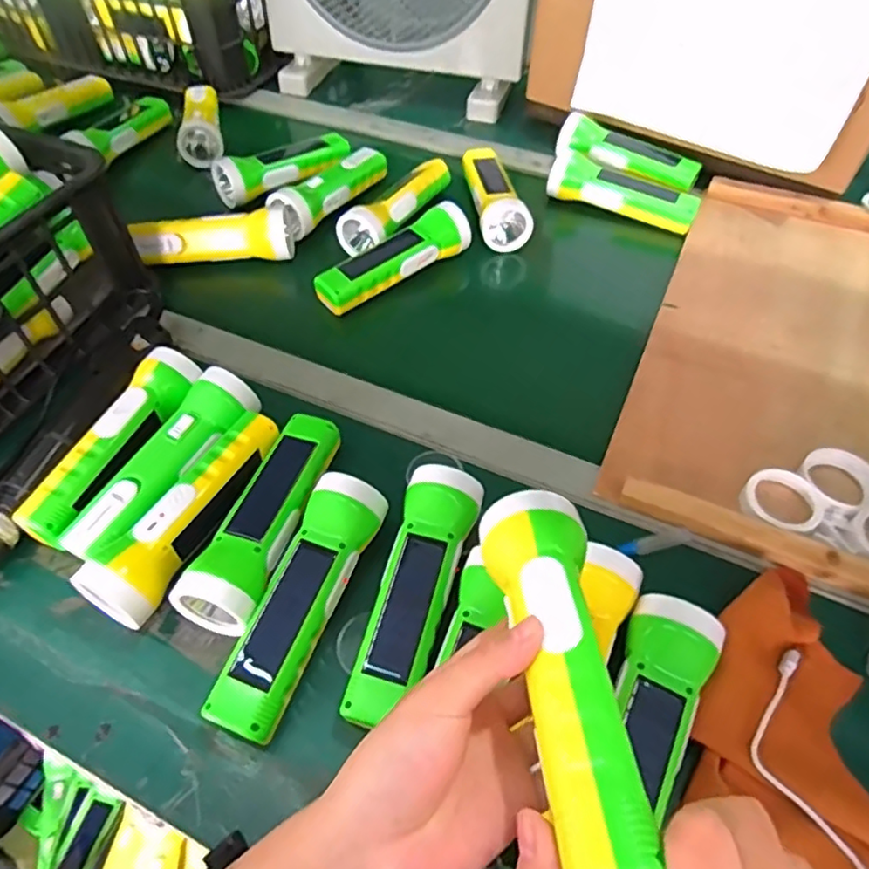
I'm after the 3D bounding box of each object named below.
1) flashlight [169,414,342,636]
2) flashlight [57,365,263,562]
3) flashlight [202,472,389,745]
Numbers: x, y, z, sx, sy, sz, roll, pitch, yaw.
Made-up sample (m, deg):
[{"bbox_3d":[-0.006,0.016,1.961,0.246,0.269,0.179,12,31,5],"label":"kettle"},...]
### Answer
[{"bbox_3d":[-0.118,0.052,0.441,0.055,0.044,0.177,15,55,12],"label":"flashlight"},{"bbox_3d":[-0.198,0.027,0.460,0.059,0.043,0.172,21,56,16],"label":"flashlight"},{"bbox_3d":[-0.085,0.107,0.400,0.050,0.045,0.174,18,55,14],"label":"flashlight"}]

